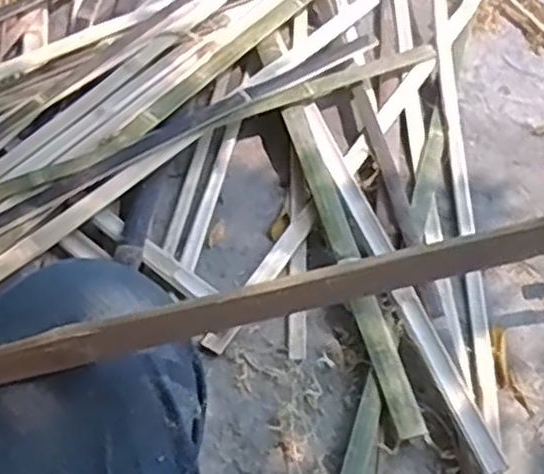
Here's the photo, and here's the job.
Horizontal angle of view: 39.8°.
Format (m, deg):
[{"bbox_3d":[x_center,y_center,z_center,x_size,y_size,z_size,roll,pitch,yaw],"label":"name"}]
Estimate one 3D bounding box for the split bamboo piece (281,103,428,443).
[{"bbox_3d":[0.090,0.015,0.916,0.034,0.024,0.471,-11,58,-11],"label":"split bamboo piece"}]

